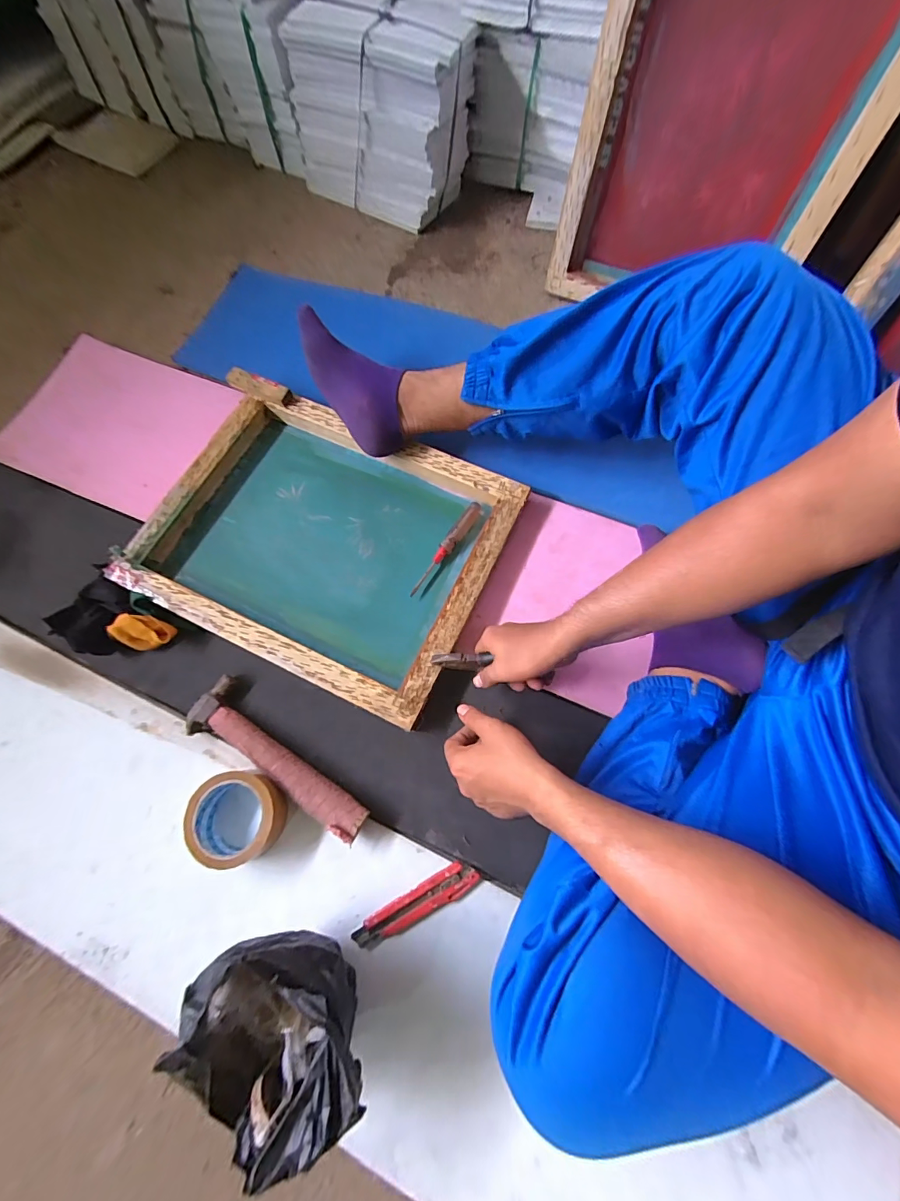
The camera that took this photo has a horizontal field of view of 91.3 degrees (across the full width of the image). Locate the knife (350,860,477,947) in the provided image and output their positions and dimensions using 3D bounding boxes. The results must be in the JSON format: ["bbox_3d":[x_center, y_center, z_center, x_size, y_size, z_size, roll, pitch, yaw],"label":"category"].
[{"bbox_3d":[-0.038,0.348,0.503,0.150,0.008,0.034,-27,73,-9],"label":"knife"}]

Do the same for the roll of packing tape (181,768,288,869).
[{"bbox_3d":[-0.248,0.256,0.522,0.107,0.048,0.097,-3,71,-1],"label":"roll of packing tape"}]

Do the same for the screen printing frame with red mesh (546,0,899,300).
[{"bbox_3d":[0.347,-0.613,0.561,0.350,0.458,0.073,14,65,5],"label":"screen printing frame with red mesh"}]

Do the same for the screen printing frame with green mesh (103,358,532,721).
[{"bbox_3d":[-0.186,-0.091,0.633,0.491,0.051,0.367,24,73,8],"label":"screen printing frame with green mesh"}]

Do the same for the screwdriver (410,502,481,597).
[{"bbox_3d":[-0.004,-0.075,0.635,0.021,0.022,0.165,33,79,10],"label":"screwdriver"}]

